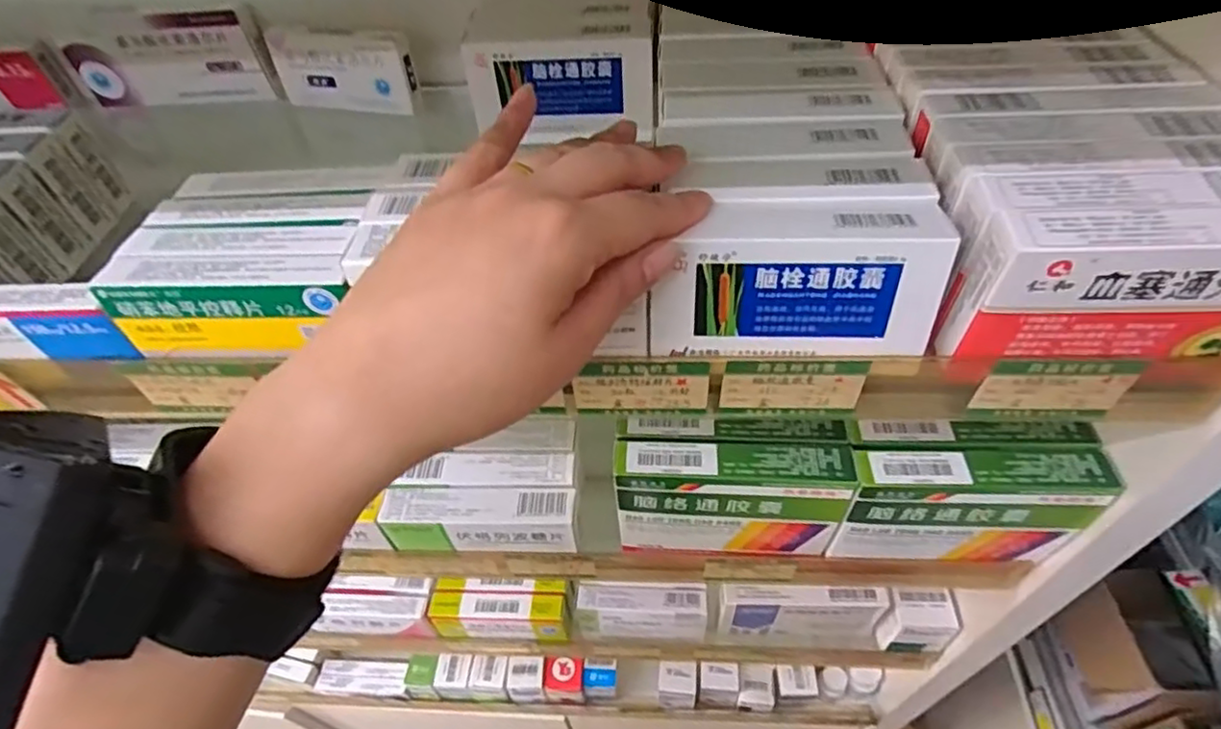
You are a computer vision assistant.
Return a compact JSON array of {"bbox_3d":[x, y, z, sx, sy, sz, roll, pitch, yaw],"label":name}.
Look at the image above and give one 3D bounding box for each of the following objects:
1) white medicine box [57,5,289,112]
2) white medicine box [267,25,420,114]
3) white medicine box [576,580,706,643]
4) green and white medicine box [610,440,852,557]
[{"bbox_3d":[-0.322,-0.222,0.472,0.149,0.072,0.015,-1,50,2],"label":"white medicine box"},{"bbox_3d":[-0.187,-0.208,0.454,0.105,0.051,0.017,8,51,10],"label":"white medicine box"},{"bbox_3d":[0.027,0.214,0.555,0.110,0.055,0.034,1,50,4],"label":"white medicine box"},{"bbox_3d":[0.071,0.084,0.387,0.128,0.097,0.025,2,50,5],"label":"green and white medicine box"}]

